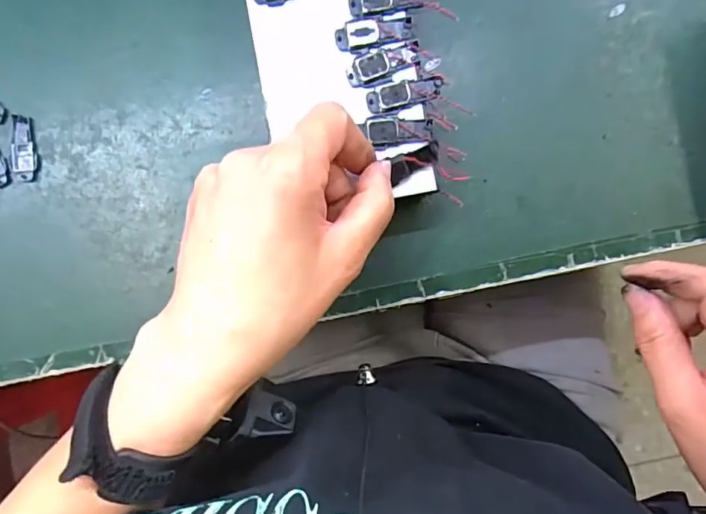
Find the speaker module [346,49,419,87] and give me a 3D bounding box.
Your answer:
[{"bbox_3d":[0.015,-0.099,0.259,0.037,0.005,0.014,-16,89,1],"label":"speaker module"}]

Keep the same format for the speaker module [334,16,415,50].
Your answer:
[{"bbox_3d":[0.011,-0.116,0.260,0.040,0.006,0.014,-9,89,2],"label":"speaker module"}]

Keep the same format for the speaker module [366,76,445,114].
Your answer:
[{"bbox_3d":[0.028,-0.084,0.260,0.040,0.005,0.013,-11,89,2],"label":"speaker module"}]

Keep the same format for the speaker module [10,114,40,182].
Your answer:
[{"bbox_3d":[-0.201,-0.066,0.303,0.016,0.004,0.040,-8,91,2],"label":"speaker module"}]

